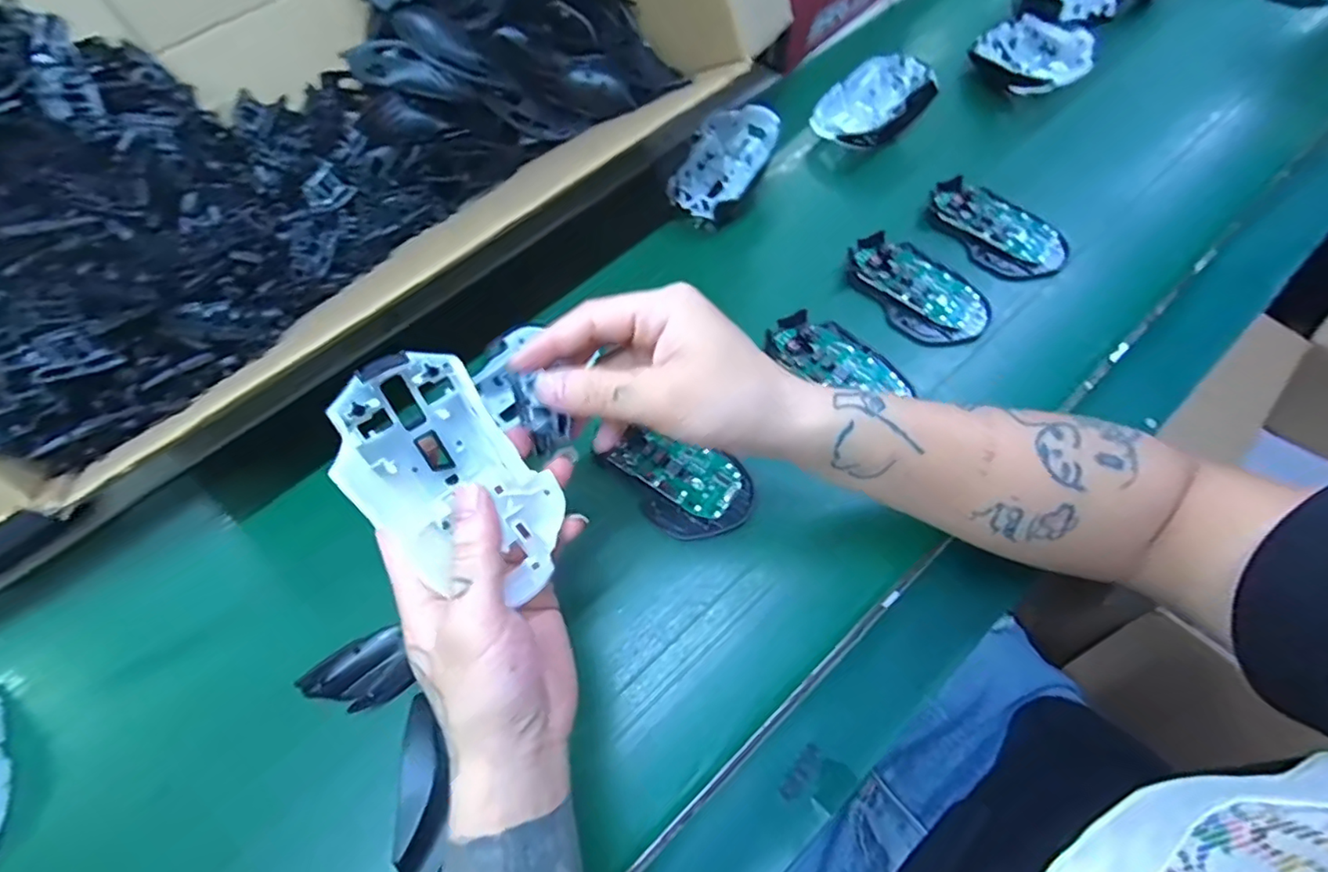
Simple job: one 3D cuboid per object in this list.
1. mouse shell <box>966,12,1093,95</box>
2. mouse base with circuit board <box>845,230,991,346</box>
[{"bbox_3d":[0.347,-0.359,0.543,0.068,0.033,0.114,-33,59,-5],"label":"mouse shell"},{"bbox_3d":[0.199,-0.118,0.453,0.067,0.016,0.114,-37,70,-16],"label":"mouse base with circuit board"}]

